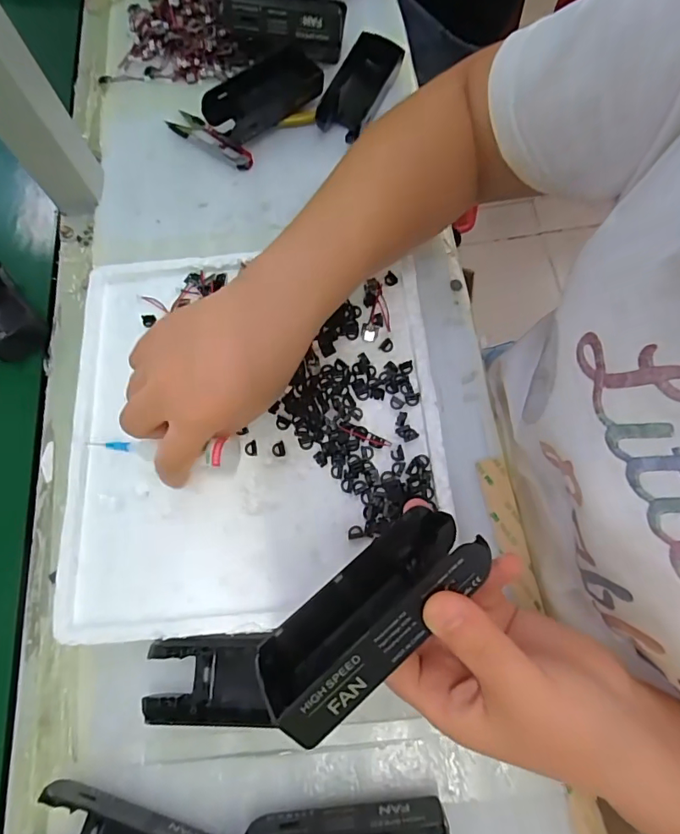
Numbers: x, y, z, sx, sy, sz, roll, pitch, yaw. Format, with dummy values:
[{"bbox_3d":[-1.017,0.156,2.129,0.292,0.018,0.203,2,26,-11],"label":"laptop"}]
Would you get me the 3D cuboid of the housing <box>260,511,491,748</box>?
[{"bbox_3d":[0.013,0.084,0.208,0.107,0.045,0.042,-40,74,-10],"label":"housing"}]

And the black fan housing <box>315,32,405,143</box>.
[{"bbox_3d":[0.017,-0.301,0.438,0.047,0.030,0.105,23,74,10],"label":"black fan housing"}]

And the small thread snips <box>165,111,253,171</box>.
[{"bbox_3d":[-0.119,-0.258,0.439,0.095,0.011,0.027,37,77,14],"label":"small thread snips"}]

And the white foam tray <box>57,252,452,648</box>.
[{"bbox_3d":[-0.060,0.003,0.334,0.250,0.030,0.265,-5,71,1],"label":"white foam tray"}]

